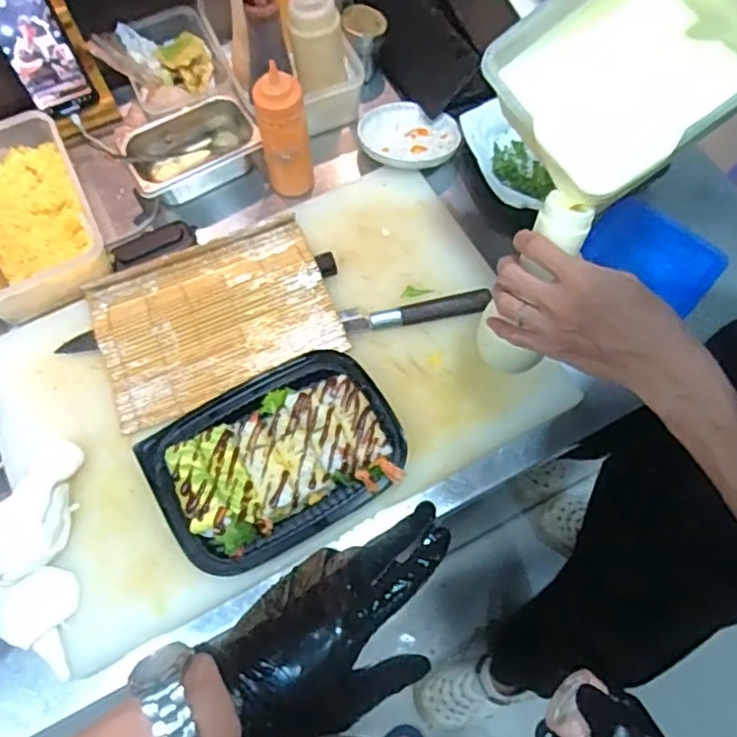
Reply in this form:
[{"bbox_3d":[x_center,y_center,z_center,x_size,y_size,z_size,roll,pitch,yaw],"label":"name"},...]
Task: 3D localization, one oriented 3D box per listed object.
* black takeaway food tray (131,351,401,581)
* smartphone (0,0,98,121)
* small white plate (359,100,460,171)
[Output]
[{"bbox_3d":[-0.097,0.089,0.666,0.251,0.040,0.183,-29,69,-11],"label":"black takeaway food tray"},{"bbox_3d":[-0.410,-0.394,0.789,0.075,0.170,0.014,-27,57,-9],"label":"smartphone"},{"bbox_3d":[0.053,-0.316,0.854,0.130,0.015,0.107,24,69,11],"label":"small white plate"}]

